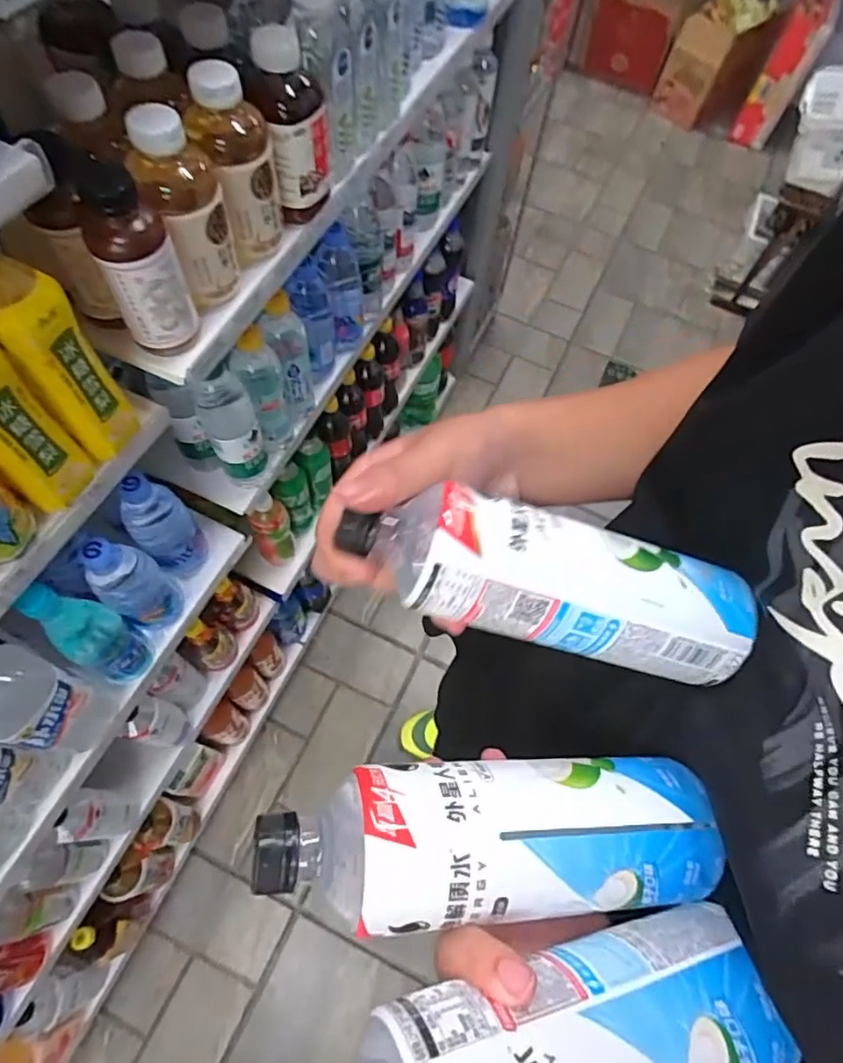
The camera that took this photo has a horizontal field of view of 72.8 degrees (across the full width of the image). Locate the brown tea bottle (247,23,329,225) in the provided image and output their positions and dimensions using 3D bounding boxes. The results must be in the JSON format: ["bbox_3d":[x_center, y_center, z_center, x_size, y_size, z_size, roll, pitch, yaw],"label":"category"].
[{"bbox_3d":[-0.126,-0.391,0.562,0.066,0.150,0.067,-5,65,-6],"label":"brown tea bottle"}]

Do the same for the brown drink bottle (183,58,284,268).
[{"bbox_3d":[-0.167,-0.331,0.530,0.066,0.155,0.066,-13,66,-10],"label":"brown drink bottle"}]

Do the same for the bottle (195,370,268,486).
[{"bbox_3d":[-0.234,-0.123,0.707,0.063,0.183,0.052,-19,67,-13],"label":"bottle"}]

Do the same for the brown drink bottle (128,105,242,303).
[{"bbox_3d":[-0.201,-0.279,0.499,0.062,0.151,0.071,-19,67,-13],"label":"brown drink bottle"}]

